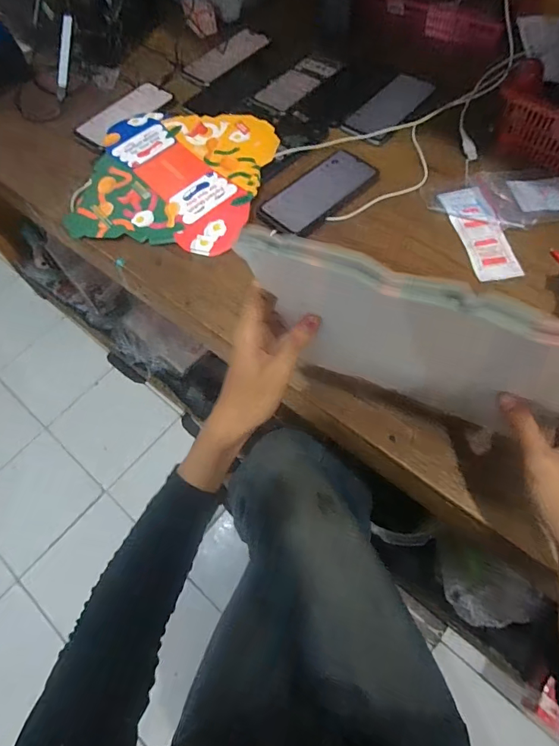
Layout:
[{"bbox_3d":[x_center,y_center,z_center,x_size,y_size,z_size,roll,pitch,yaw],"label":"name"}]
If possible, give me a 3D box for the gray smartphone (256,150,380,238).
[{"bbox_3d":[0.057,-0.249,0.594,0.172,0.012,0.075,-41,68,-16],"label":"gray smartphone"}]

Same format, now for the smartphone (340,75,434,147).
[{"bbox_3d":[0.169,-0.413,0.663,0.075,0.012,0.155,37,71,20],"label":"smartphone"}]

